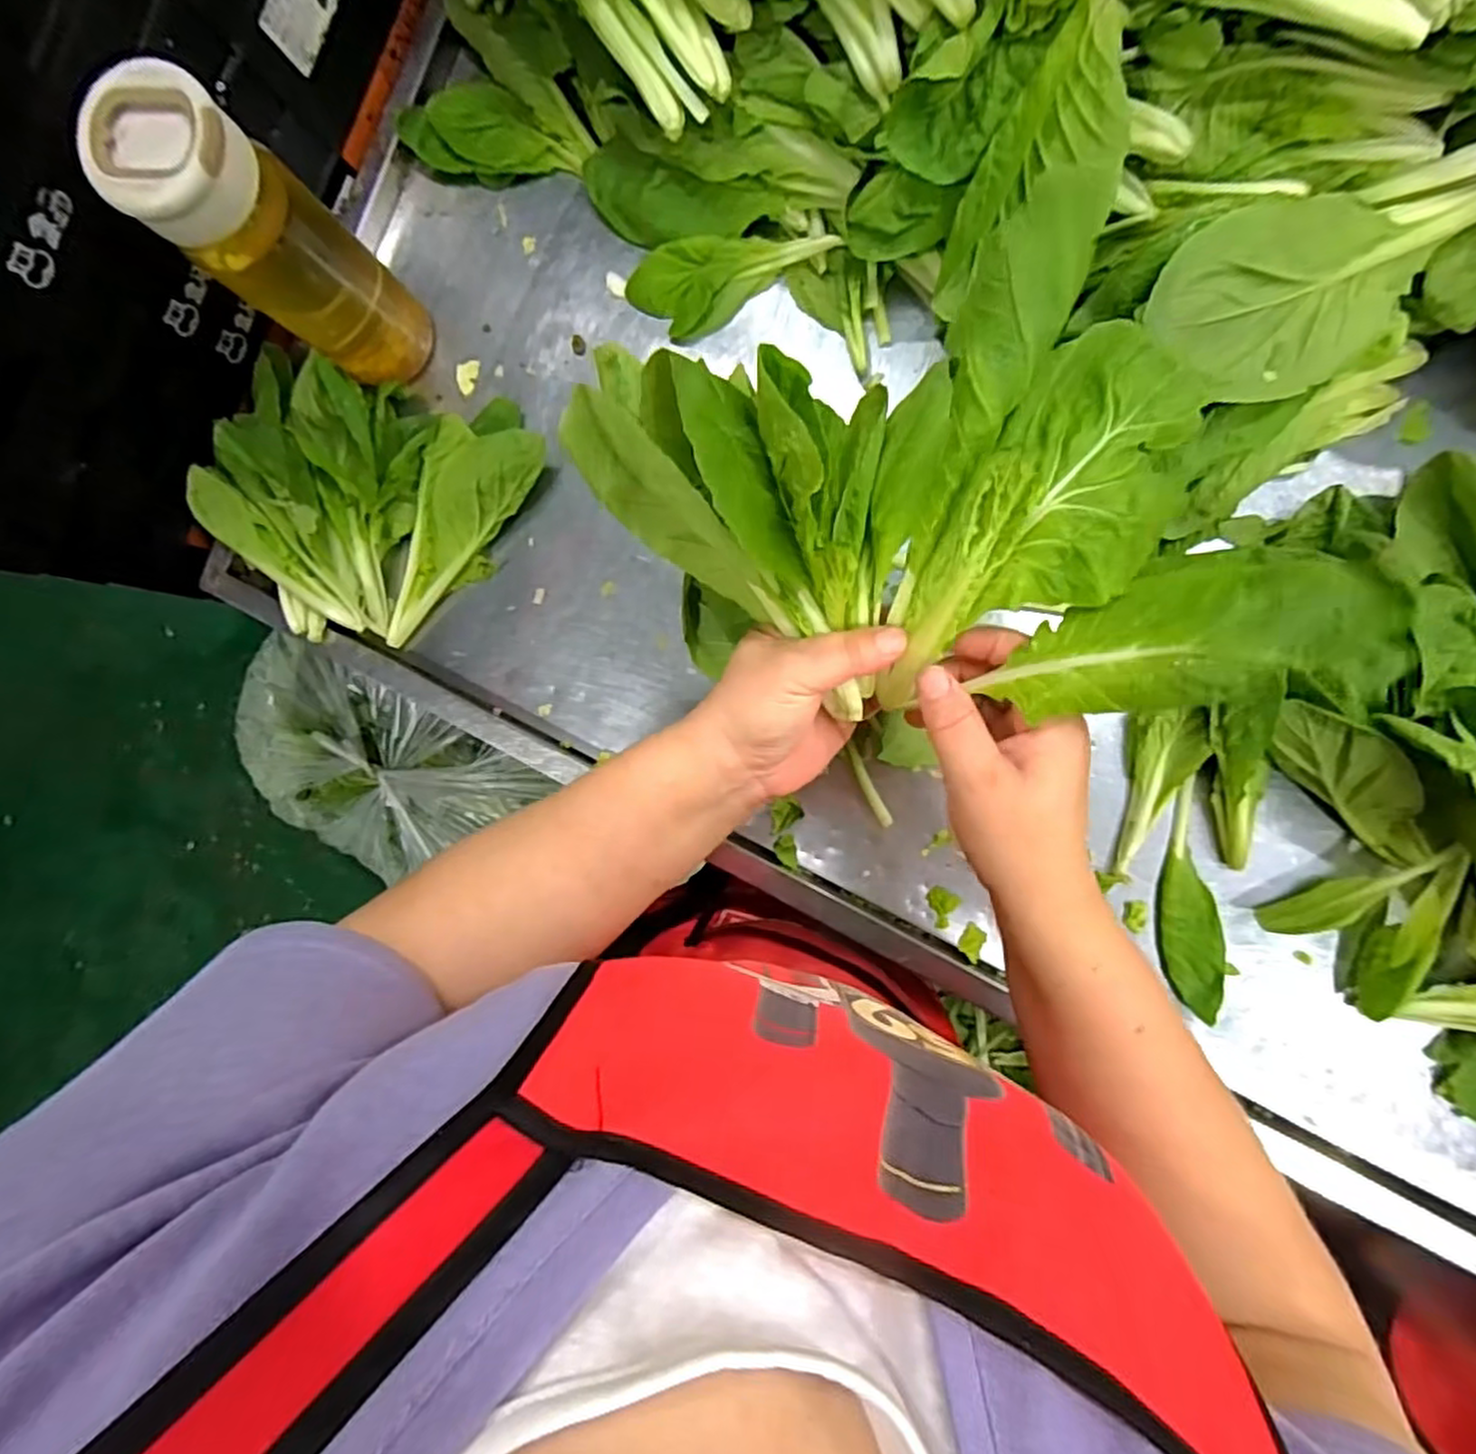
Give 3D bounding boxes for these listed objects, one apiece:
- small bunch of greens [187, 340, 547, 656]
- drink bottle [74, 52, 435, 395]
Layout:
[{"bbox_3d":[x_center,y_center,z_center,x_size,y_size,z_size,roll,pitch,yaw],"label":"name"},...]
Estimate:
[{"bbox_3d":[-0.273,-0.165,0.512,0.208,0.079,0.196,0,91,8],"label":"small bunch of greens"},{"bbox_3d":[-0.274,-0.288,0.450,0.065,0.202,0.073,38,96,6],"label":"drink bottle"}]

